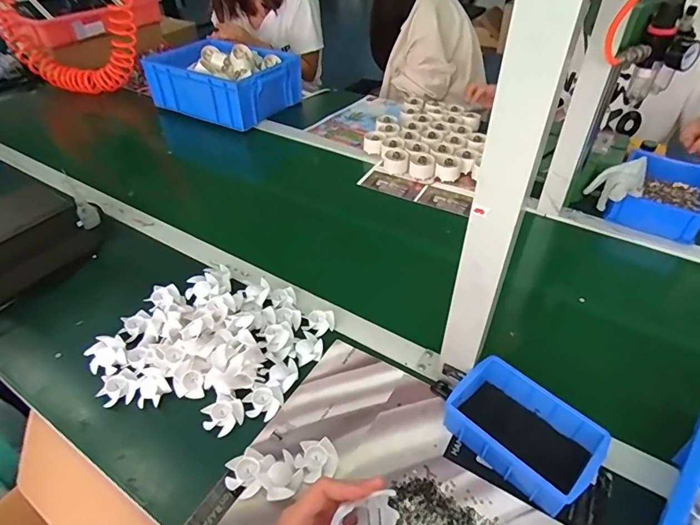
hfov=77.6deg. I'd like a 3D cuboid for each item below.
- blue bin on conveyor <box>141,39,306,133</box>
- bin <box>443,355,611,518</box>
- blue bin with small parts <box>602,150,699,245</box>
[{"bbox_3d":[-0.350,-0.498,1.214,0.362,0.146,0.256,20,46,23],"label":"blue bin on conveyor"},{"bbox_3d":[0.186,0.179,0.471,0.097,0.046,0.145,-33,50,-30],"label":"bin"},{"bbox_3d":[0.578,-0.124,0.812,0.141,0.071,0.204,25,48,27],"label":"blue bin with small parts"}]

